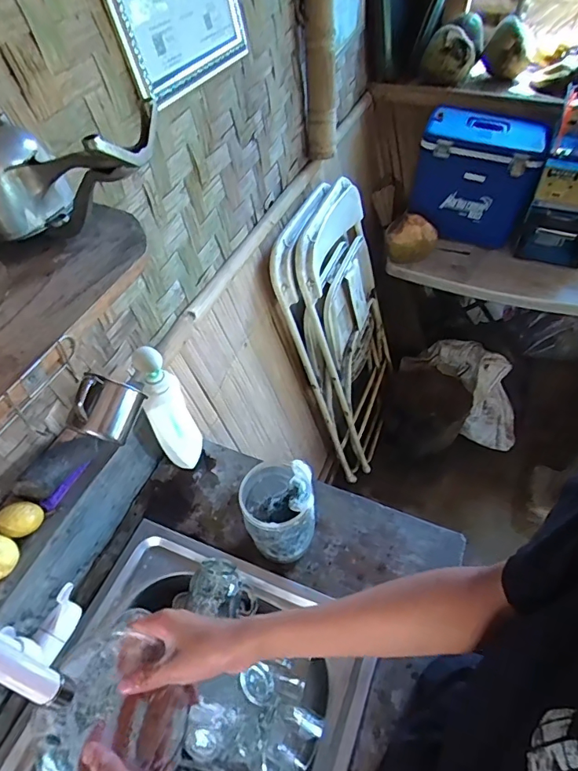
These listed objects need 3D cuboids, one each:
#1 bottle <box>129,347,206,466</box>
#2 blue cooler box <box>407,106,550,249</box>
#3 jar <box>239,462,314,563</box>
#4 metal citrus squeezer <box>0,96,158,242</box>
[{"bbox_3d":[-0.185,0.047,0.746,0.068,0.228,0.062,-19,54,-14],"label":"bottle"},{"bbox_3d":[0.600,-0.683,1.545,0.374,0.324,0.221,20,54,16],"label":"blue cooler box"},{"bbox_3d":[-0.021,0.184,0.688,0.093,0.151,0.116,-15,53,-11],"label":"jar"},{"bbox_3d":[-0.228,-0.215,0.479,0.232,0.114,0.120,-1,49,22],"label":"metal citrus squeezer"}]

